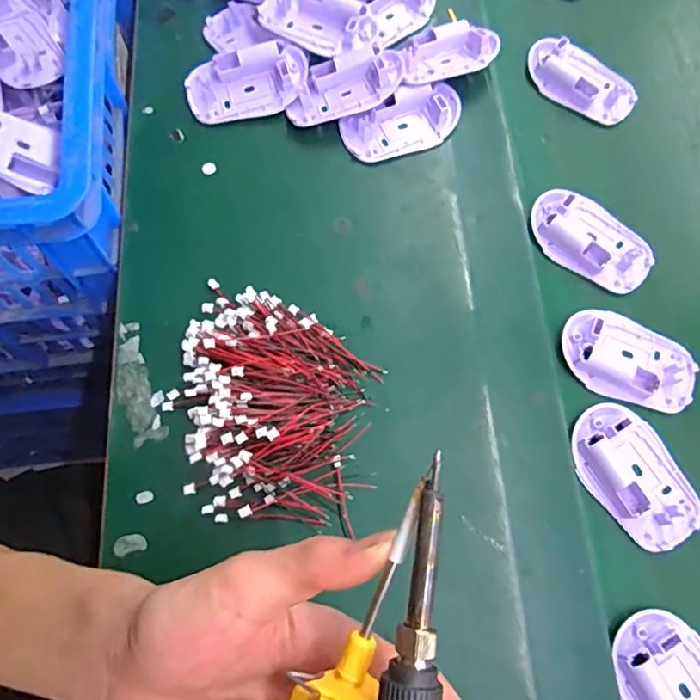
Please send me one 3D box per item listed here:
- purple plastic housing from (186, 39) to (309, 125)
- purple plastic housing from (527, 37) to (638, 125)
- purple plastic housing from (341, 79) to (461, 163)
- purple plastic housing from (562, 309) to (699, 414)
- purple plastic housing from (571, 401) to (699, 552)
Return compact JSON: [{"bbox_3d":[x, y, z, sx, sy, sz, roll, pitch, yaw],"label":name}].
[{"bbox_3d":[-0.082,-0.214,0.448,0.096,0.023,0.051,-14,74,-6],"label":"purple plastic housing"},{"bbox_3d":[0.195,-0.228,0.474,0.096,0.016,0.052,35,75,9],"label":"purple plastic housing"},{"bbox_3d":[0.044,-0.180,0.444,0.097,0.017,0.045,-20,74,-8],"label":"purple plastic housing"},{"bbox_3d":[0.196,0.005,0.390,0.091,0.010,0.061,16,73,3],"label":"purple plastic housing"},{"bbox_3d":[0.190,0.082,0.369,0.063,0.016,0.096,-32,76,-11],"label":"purple plastic housing"}]

